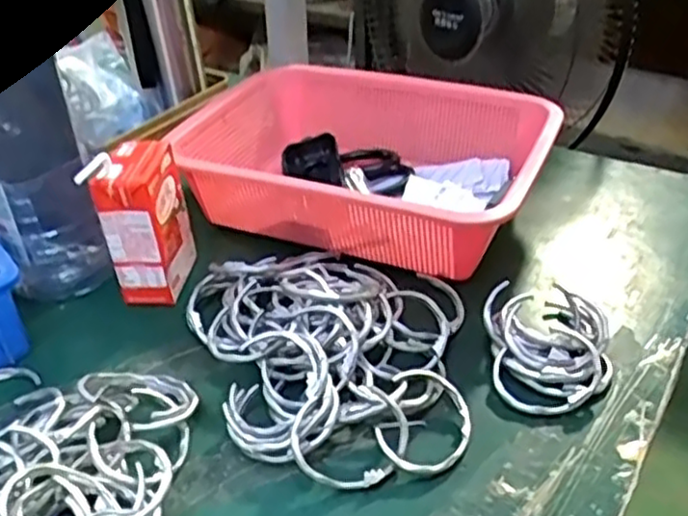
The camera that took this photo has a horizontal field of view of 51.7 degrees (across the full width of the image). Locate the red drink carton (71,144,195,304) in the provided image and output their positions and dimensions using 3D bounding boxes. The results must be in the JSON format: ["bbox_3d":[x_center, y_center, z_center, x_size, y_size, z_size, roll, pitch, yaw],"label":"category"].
[{"bbox_3d":[-0.149,-0.025,0.537,0.043,0.116,0.071,3,35,8],"label":"red drink carton"}]

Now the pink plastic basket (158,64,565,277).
[{"bbox_3d":[0.016,-0.080,0.620,0.306,0.087,0.205,12,38,20],"label":"pink plastic basket"}]

